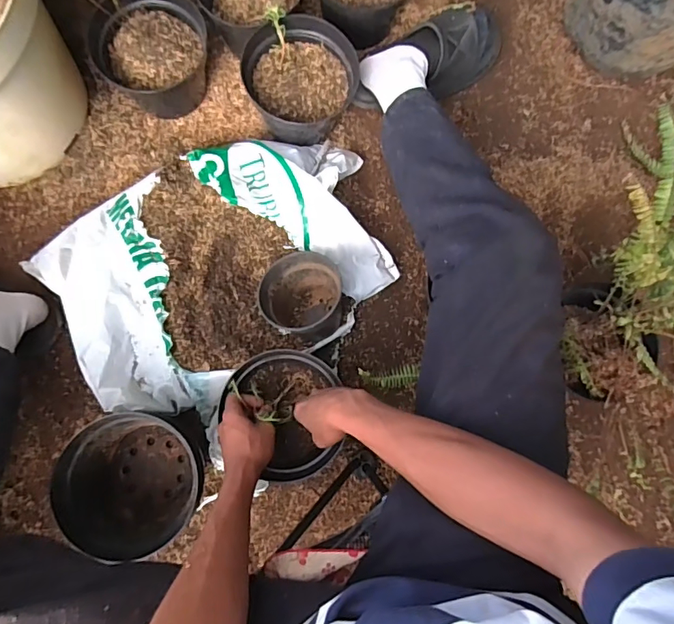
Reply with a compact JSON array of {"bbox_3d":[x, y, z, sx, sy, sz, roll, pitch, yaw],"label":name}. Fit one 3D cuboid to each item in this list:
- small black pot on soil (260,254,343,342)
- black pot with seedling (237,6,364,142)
[{"bbox_3d":[-0.052,-0.024,0.751,0.128,0.101,0.118,0,82,-2],"label":"small black pot on soil"},{"bbox_3d":[-0.060,-0.366,0.775,0.164,0.139,0.156,0,82,-2],"label":"black pot with seedling"}]

